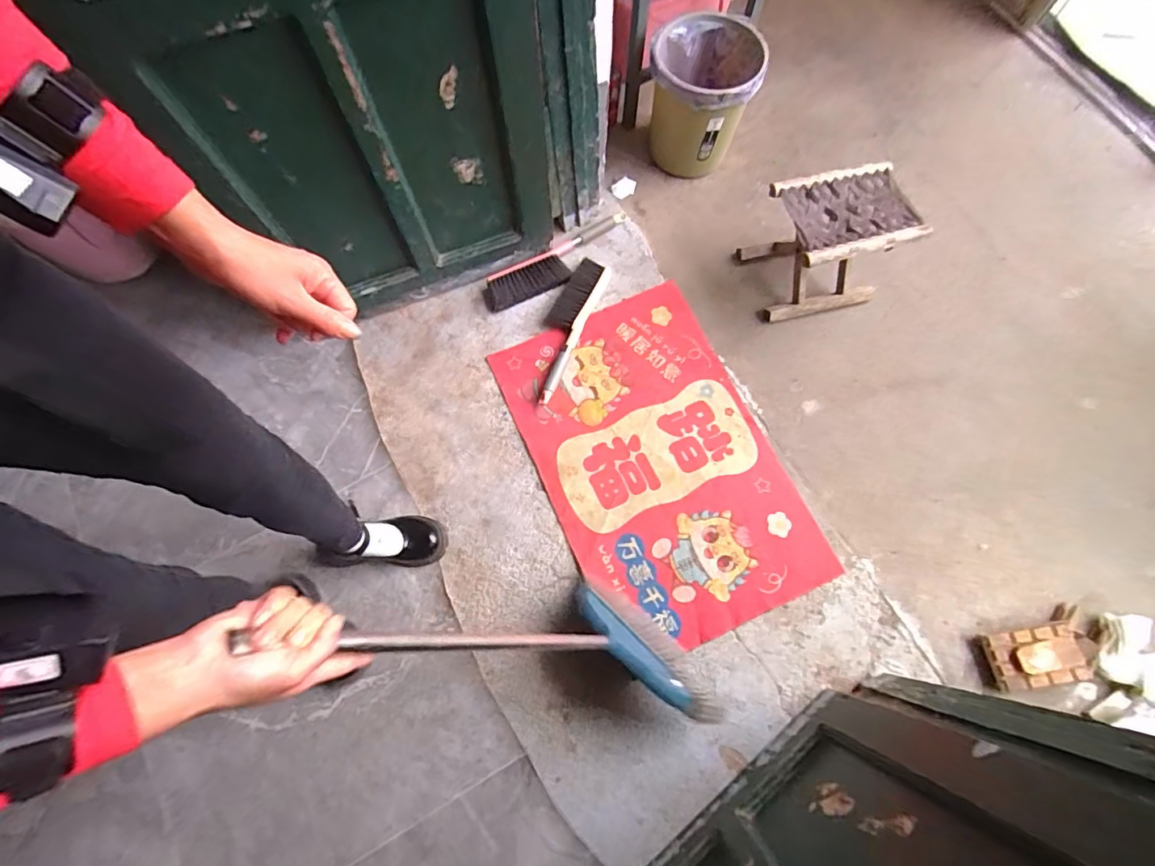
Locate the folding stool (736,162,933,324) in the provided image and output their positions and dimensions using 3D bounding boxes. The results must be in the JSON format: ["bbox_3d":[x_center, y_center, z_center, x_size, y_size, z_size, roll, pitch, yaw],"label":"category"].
[{"bbox_3d":[0.579,-0.436,1.220,0.285,0.248,0.226,-17,73,-6],"label":"folding stool"}]

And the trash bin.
[{"bbox_3d":[0.304,-0.841,1.342,0.267,0.286,0.246,12,73,5],"label":"trash bin"}]

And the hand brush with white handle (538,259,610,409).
[{"bbox_3d":[-0.035,-0.254,1.248,0.098,0.039,0.378,24,74,7],"label":"hand brush with white handle"}]

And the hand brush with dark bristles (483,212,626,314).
[{"bbox_3d":[-0.043,-0.431,1.326,0.422,0.032,0.108,-27,74,-9],"label":"hand brush with dark bristles"}]

